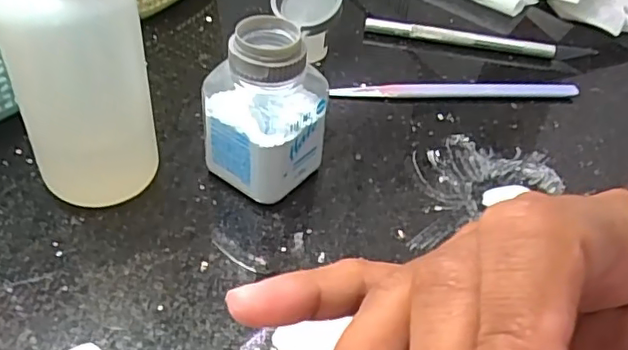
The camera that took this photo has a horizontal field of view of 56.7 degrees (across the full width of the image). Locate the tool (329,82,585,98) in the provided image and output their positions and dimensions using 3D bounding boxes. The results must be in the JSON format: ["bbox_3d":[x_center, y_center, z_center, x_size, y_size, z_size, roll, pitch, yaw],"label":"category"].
[{"bbox_3d":[0.079,-0.046,0.318,0.138,0.007,0.009,0,44,-8],"label":"tool"}]

